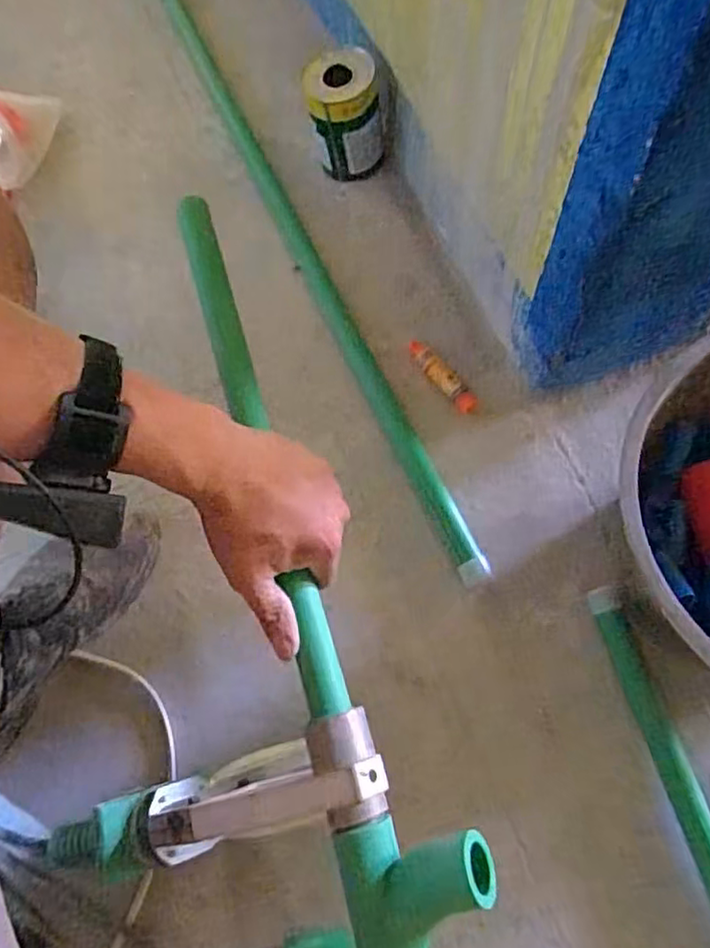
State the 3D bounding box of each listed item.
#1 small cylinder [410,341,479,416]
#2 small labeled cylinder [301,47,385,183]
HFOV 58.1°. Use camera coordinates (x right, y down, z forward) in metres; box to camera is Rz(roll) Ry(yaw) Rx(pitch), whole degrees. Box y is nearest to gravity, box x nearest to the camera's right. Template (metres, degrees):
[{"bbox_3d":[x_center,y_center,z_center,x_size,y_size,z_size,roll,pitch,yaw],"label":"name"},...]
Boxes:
[{"bbox_3d":[0.091,-0.100,0.664,0.019,0.022,0.097,-38,72,-7],"label":"small cylinder"},{"bbox_3d":[-0.010,-0.393,0.722,0.077,0.133,0.073,-13,71,3],"label":"small labeled cylinder"}]

